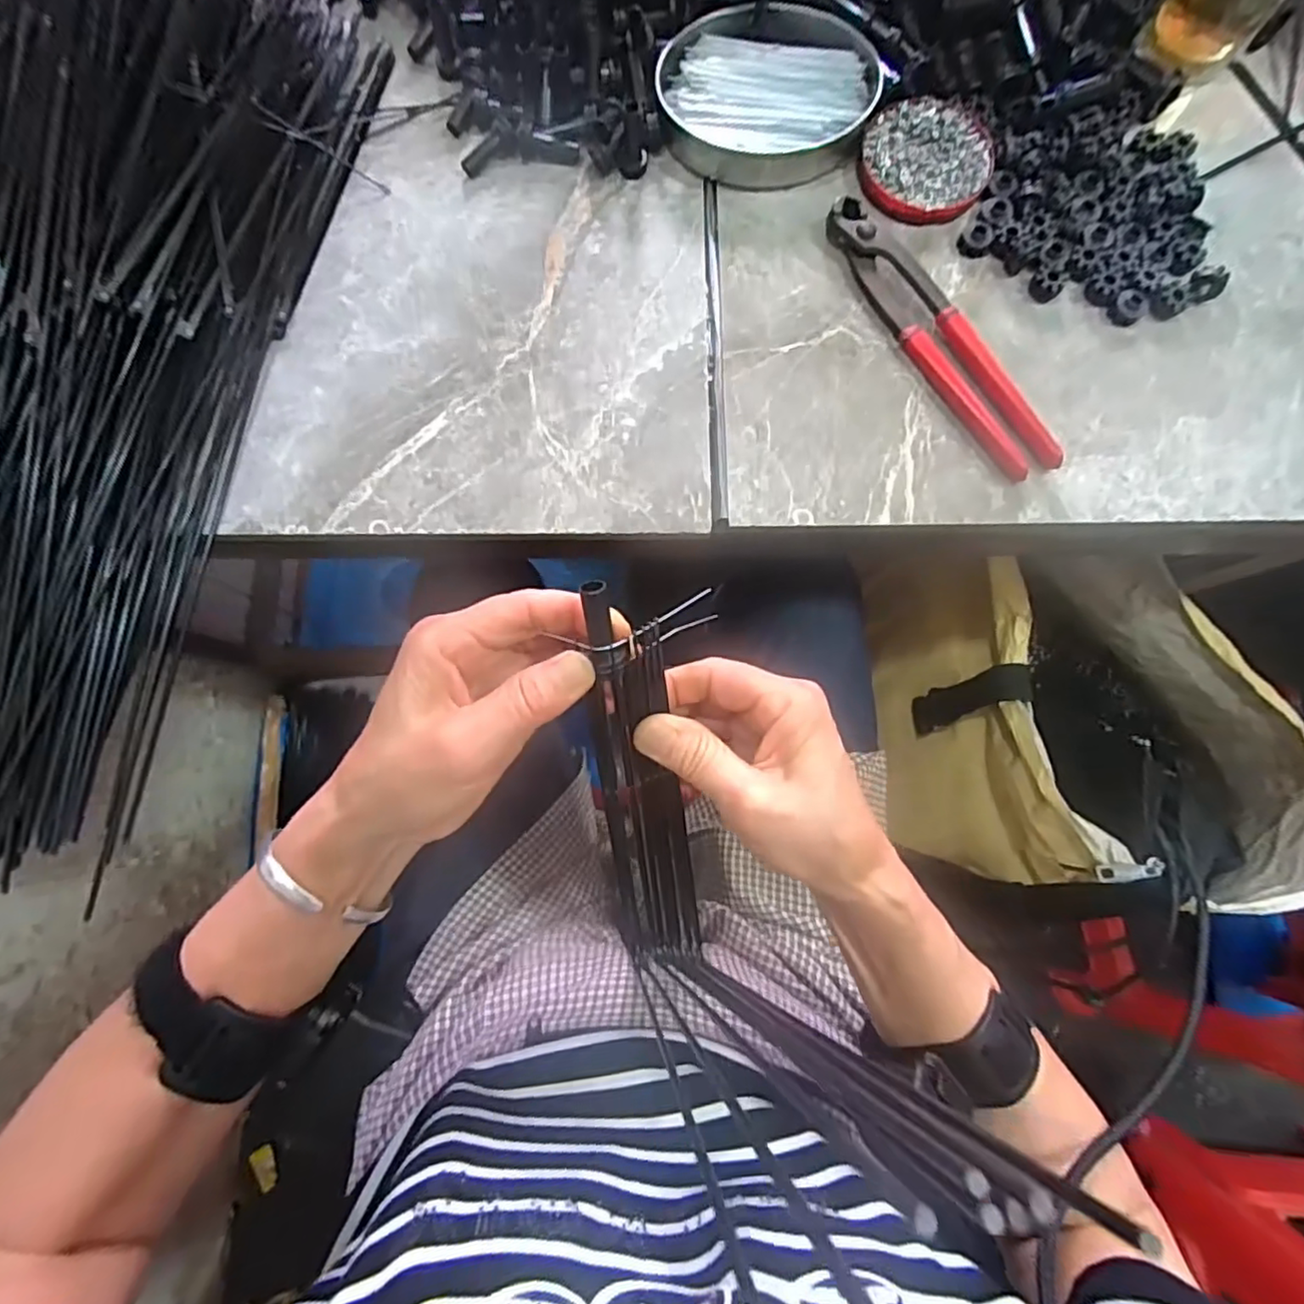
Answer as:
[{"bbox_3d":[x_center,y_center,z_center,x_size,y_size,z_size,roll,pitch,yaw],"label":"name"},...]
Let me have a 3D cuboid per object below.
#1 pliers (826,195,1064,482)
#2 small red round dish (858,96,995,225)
[{"bbox_3d":[0.169,-0.188,0.371,0.033,0.016,0.200,-34,82,-5],"label":"pliers"},{"bbox_3d":[0.173,-0.312,0.395,0.080,0.008,0.079,0,83,0],"label":"small red round dish"}]

